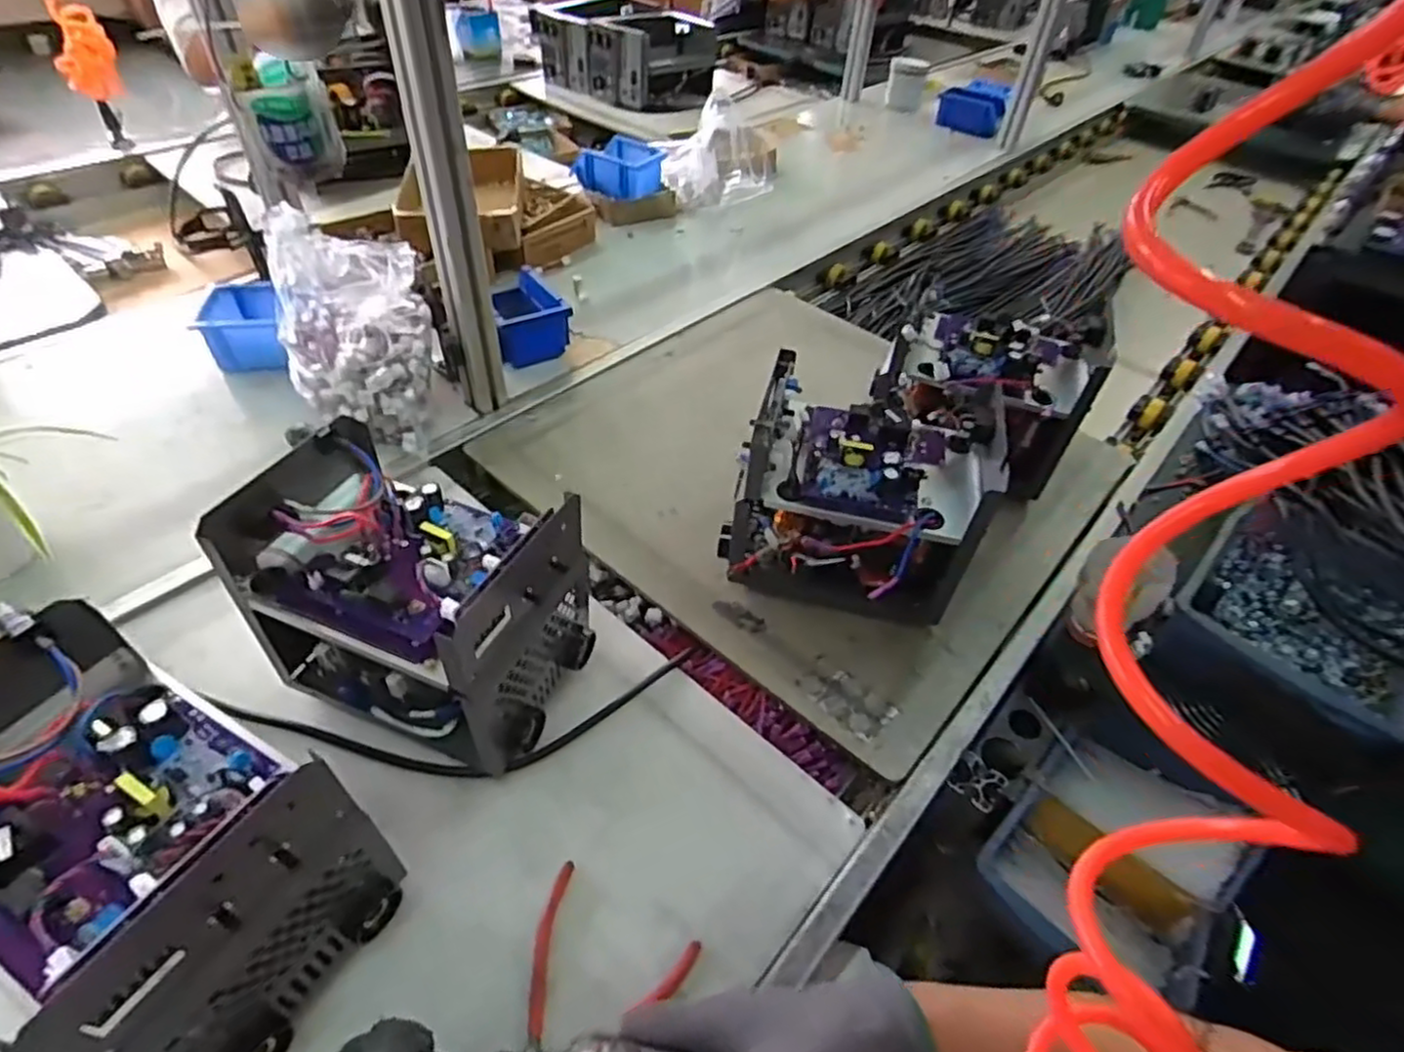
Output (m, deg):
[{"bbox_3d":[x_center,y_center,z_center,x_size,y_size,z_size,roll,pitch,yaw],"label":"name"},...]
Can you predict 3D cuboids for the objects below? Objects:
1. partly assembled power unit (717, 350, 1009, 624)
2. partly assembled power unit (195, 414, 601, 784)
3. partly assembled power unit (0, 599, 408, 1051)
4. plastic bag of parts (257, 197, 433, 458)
[{"bbox_3d":[0.144,-0.021,0.673,0.206,0.188,0.154,14,46,7],"label":"partly assembled power unit"},{"bbox_3d":[-0.221,0.059,0.559,0.232,0.184,0.144,18,47,11],"label":"partly assembled power unit"},{"bbox_3d":[-0.332,0.198,0.426,0.238,0.195,0.145,24,49,16],"label":"partly assembled power unit"},{"bbox_3d":[-0.384,-0.206,0.783,0.155,0.198,0.142,2,46,-4],"label":"plastic bag of parts"}]

